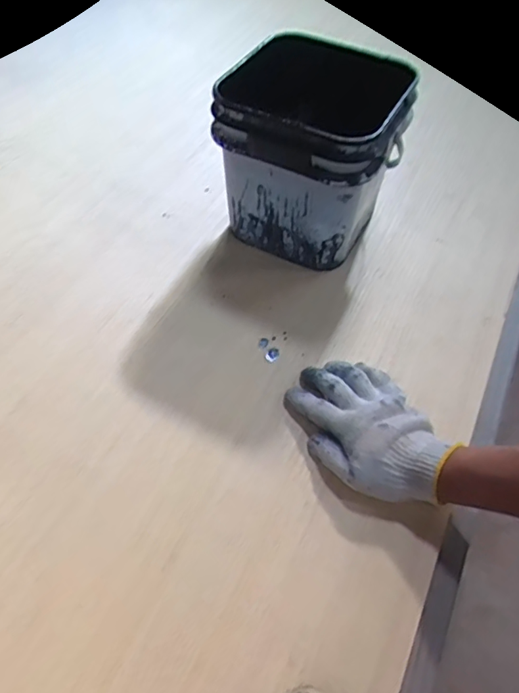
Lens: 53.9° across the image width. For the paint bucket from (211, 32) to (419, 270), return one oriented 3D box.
[{"bbox_3d":[0.062,-0.241,0.670,0.194,0.250,0.194,28,57,16],"label":"paint bucket"}]

